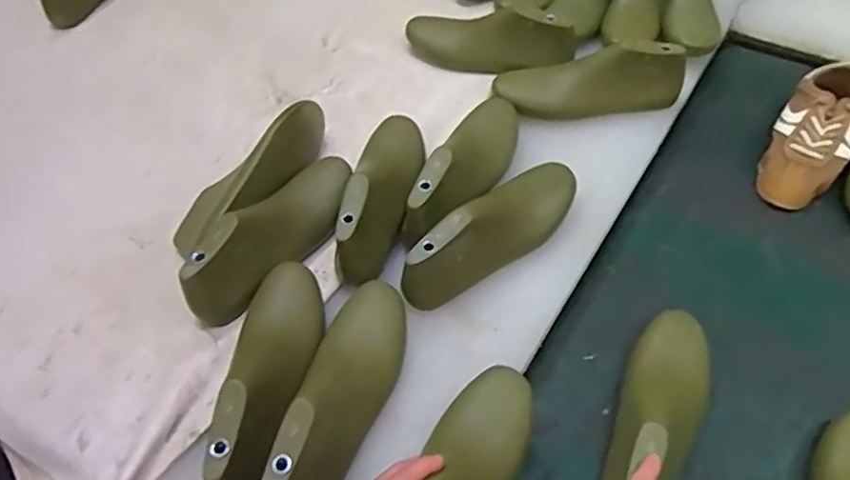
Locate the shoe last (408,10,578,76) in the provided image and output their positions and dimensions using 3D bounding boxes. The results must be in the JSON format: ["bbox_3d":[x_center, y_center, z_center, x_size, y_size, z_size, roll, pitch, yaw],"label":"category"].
[{"bbox_3d":[0.088,-0.297,0.925,0.247,0.079,0.080,13,56,30],"label":"shoe last"}]

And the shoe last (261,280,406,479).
[{"bbox_3d":[-0.078,0.143,0.603,0.067,0.077,0.261,12,42,12],"label":"shoe last"}]

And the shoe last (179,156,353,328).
[{"bbox_3d":[-0.172,-0.016,0.728,0.079,0.088,0.256,21,58,19],"label":"shoe last"}]

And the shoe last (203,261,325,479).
[{"bbox_3d":[-0.153,0.125,0.622,0.077,0.077,0.263,2,42,5],"label":"shoe last"}]

